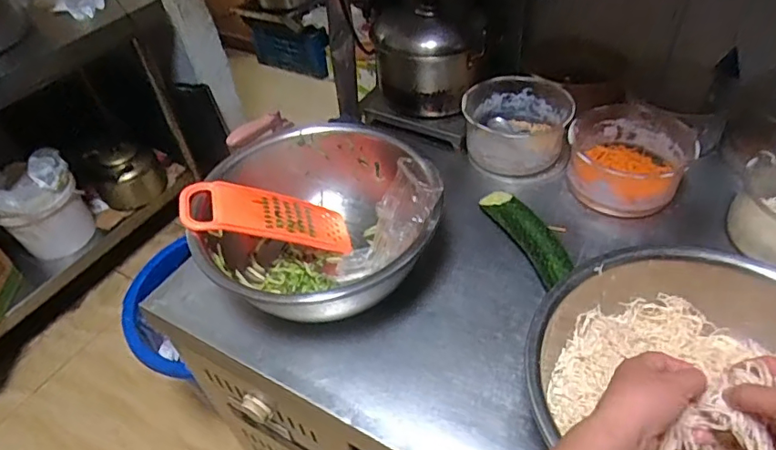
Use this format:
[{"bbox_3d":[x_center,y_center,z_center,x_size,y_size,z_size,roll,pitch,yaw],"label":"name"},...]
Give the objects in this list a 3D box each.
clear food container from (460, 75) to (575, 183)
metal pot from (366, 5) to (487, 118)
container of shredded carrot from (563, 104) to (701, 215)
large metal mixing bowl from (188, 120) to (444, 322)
[{"bbox_3d":[0.215,-0.165,0.893,0.173,0.090,0.165,7,47,12],"label":"clear food container"},{"bbox_3d":[0.080,-0.295,0.972,0.204,0.178,0.163,-2,46,4],"label":"metal pot"},{"bbox_3d":[0.374,-0.100,0.826,0.181,0.086,0.163,12,48,17],"label":"container of shredded carrot"},{"bbox_3d":[-0.092,-0.004,0.736,0.307,0.140,0.321,-3,46,3],"label":"large metal mixing bowl"}]

